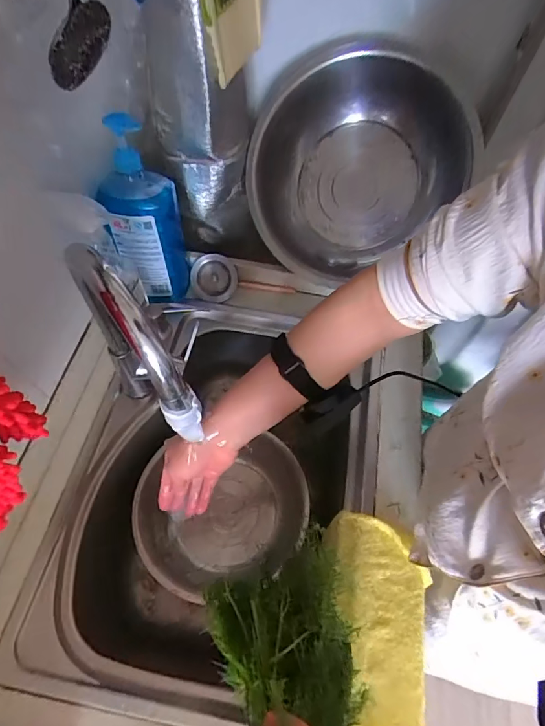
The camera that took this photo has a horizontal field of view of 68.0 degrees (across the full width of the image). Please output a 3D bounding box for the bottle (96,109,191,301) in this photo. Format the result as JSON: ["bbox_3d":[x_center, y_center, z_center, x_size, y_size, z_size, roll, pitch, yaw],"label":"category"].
[{"bbox_3d":[-0.190,-0.207,0.614,0.107,0.284,0.077,-20,63,-13],"label":"bottle"}]

